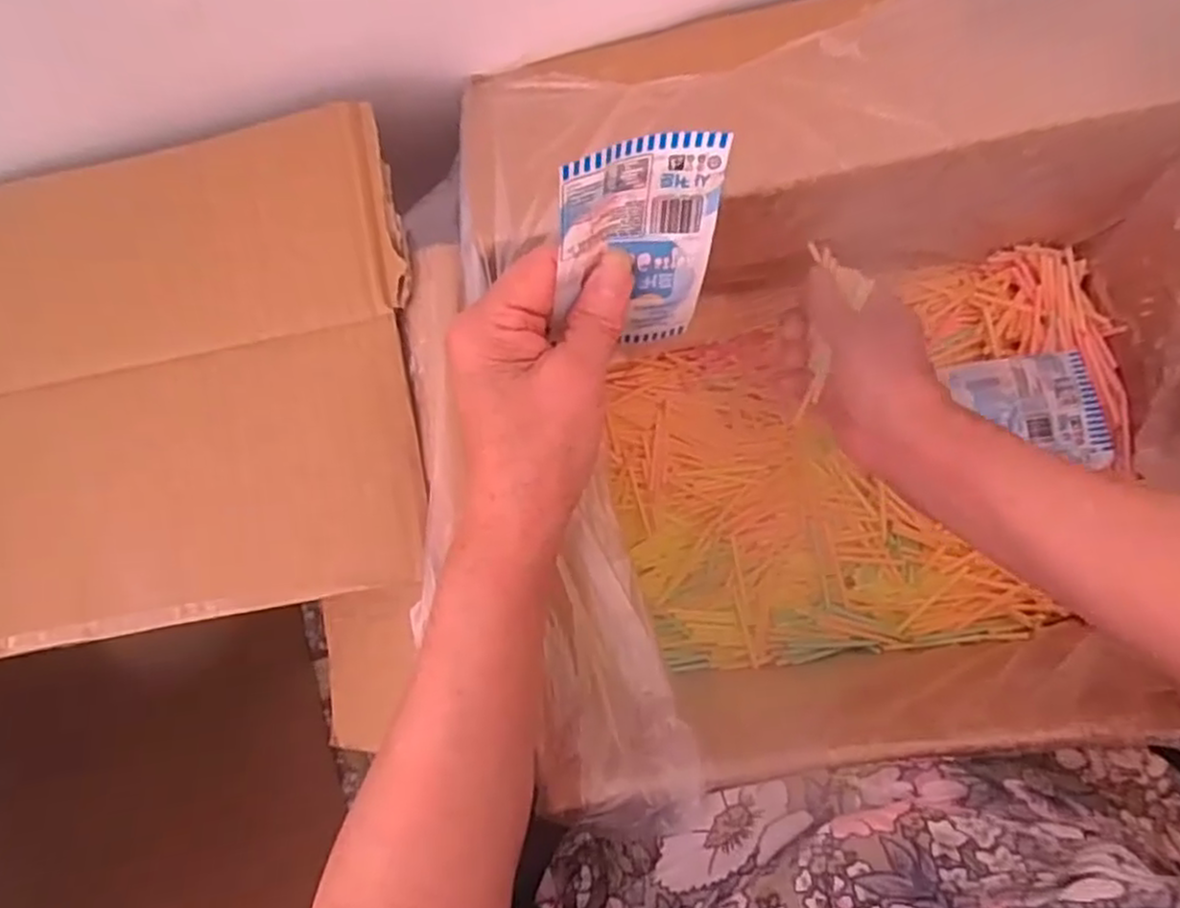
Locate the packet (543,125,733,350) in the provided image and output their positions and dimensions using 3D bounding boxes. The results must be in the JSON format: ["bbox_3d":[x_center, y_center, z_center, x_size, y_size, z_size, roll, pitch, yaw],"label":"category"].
[{"bbox_3d":[0.017,-0.078,0.287,0.063,0.094,0.009,-13,54,-13],"label":"packet"}]

